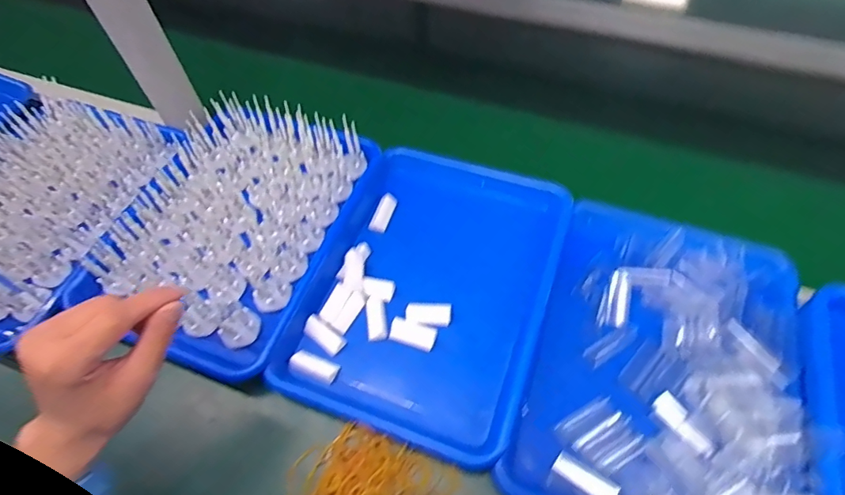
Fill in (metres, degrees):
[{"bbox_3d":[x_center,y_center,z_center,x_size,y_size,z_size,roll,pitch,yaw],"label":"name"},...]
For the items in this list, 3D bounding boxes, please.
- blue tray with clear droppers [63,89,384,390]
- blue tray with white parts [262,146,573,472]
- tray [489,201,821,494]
[{"bbox_3d":[-0.224,-0.040,0.543,0.249,0.070,0.317,16,59,12],"label":"blue tray with clear droppers"},{"bbox_3d":[0.007,0.036,0.530,0.251,0.027,0.332,16,59,12],"label":"blue tray with white parts"},{"bbox_3d":[0.233,0.108,0.457,0.230,0.044,0.332,19,59,14],"label":"tray"}]

